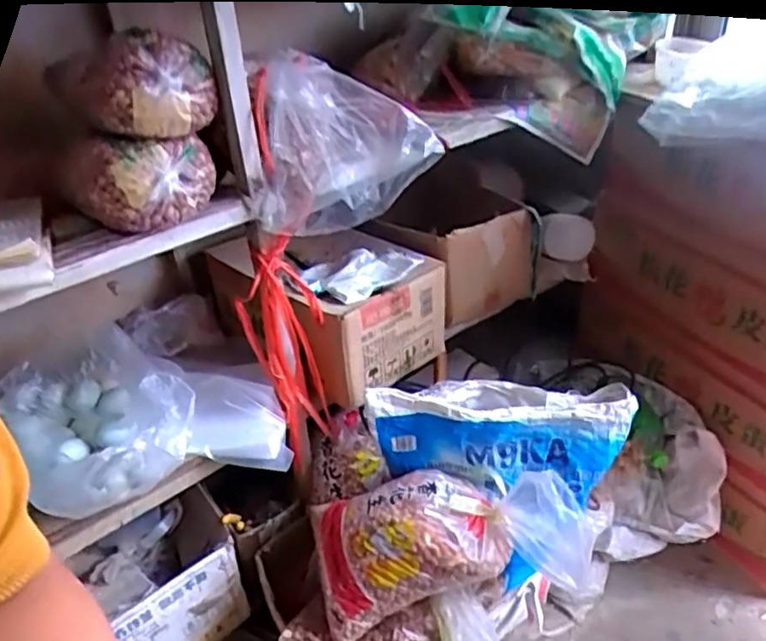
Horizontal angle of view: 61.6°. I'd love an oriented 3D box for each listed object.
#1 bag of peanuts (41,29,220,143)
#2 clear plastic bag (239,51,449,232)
[{"bbox_3d":[-0.279,-0.267,0.728,0.145,0.107,0.095,-2,33,5],"label":"bag of peanuts"},{"bbox_3d":[-0.054,-0.237,0.863,0.235,0.207,0.125,-7,33,-4],"label":"clear plastic bag"}]

